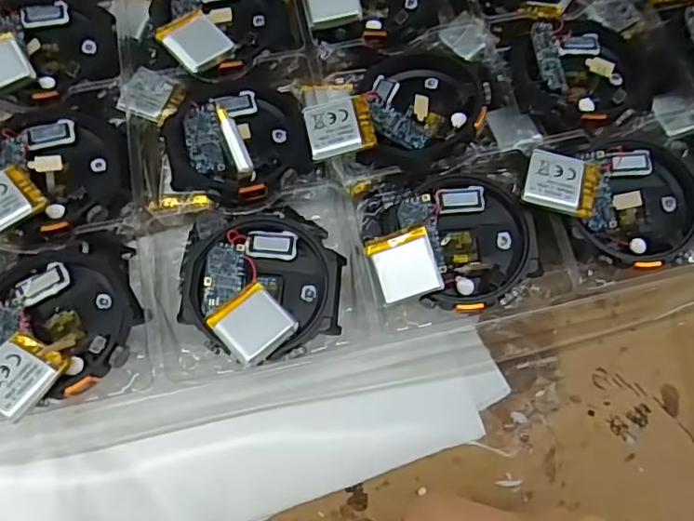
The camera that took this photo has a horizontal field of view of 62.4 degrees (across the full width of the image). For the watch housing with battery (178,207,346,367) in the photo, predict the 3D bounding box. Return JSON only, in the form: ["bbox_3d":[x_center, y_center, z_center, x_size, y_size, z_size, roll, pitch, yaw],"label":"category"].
[{"bbox_3d":[-0.028,0.008,0.193,0.051,0.012,0.055,5,60,-4],"label":"watch housing with battery"}]

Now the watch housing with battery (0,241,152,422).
[{"bbox_3d":[-0.097,0.021,0.190,0.053,0.012,0.051,3,54,-4],"label":"watch housing with battery"}]

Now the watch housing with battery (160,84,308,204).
[{"bbox_3d":[-0.041,-0.048,0.208,0.051,0.032,0.049,1,70,-2],"label":"watch housing with battery"}]

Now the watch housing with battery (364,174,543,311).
[{"bbox_3d":[0.036,-0.006,0.199,0.055,0.013,0.046,-10,73,-13],"label":"watch housing with battery"}]

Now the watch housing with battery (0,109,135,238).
[{"bbox_3d":[-0.108,-0.033,0.207,0.051,0.019,0.051,1,70,-2],"label":"watch housing with battery"}]

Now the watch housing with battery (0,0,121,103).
[{"bbox_3d":[-0.119,-0.086,0.225,0.052,0.017,0.050,1,70,-2],"label":"watch housing with battery"}]

